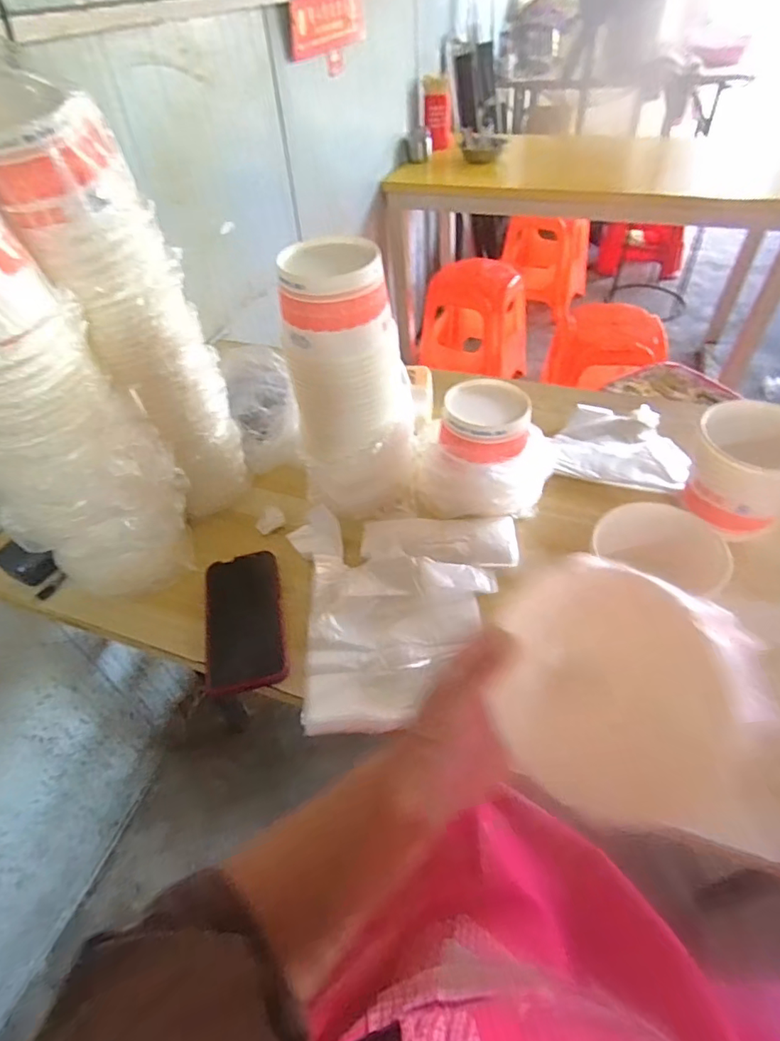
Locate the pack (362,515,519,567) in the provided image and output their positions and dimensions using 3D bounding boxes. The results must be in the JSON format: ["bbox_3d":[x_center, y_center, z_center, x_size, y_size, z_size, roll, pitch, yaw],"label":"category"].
[{"bbox_3d":[0.058,0.023,0.607,0.175,0.012,0.063,-3,48,2],"label":"pack"}]

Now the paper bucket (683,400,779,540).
[{"bbox_3d":[0.389,-0.050,0.578,0.101,0.112,0.103,-2,48,3],"label":"paper bucket"}]

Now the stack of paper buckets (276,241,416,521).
[{"bbox_3d":[-0.036,-0.129,0.566,0.126,0.282,0.100,-6,48,0],"label":"stack of paper buckets"}]

